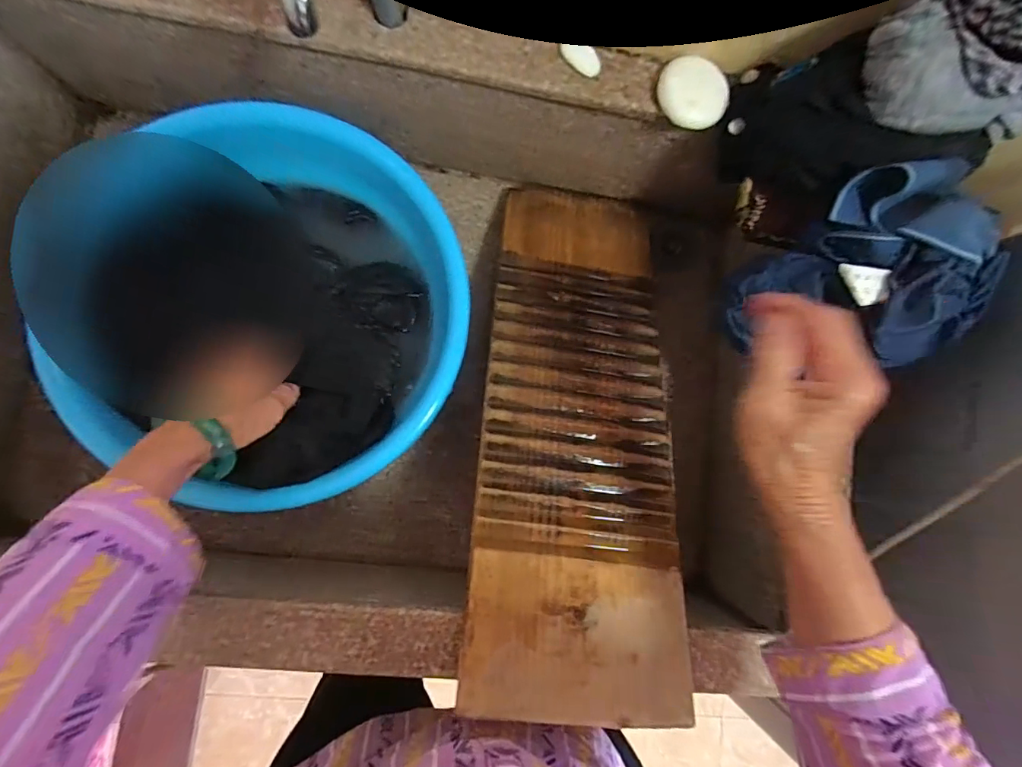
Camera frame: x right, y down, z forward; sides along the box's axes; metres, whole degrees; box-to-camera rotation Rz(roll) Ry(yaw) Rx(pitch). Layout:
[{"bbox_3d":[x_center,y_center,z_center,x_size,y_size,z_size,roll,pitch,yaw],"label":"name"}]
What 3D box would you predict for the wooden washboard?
[{"bbox_3d":[0.065,0.011,0.450,0.173,0.014,0.506,8,62,-7],"label":"wooden washboard"}]

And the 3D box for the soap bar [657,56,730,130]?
[{"bbox_3d":[0.156,-0.249,0.409,0.059,0.022,0.048,14,85,-3],"label":"soap bar"}]

